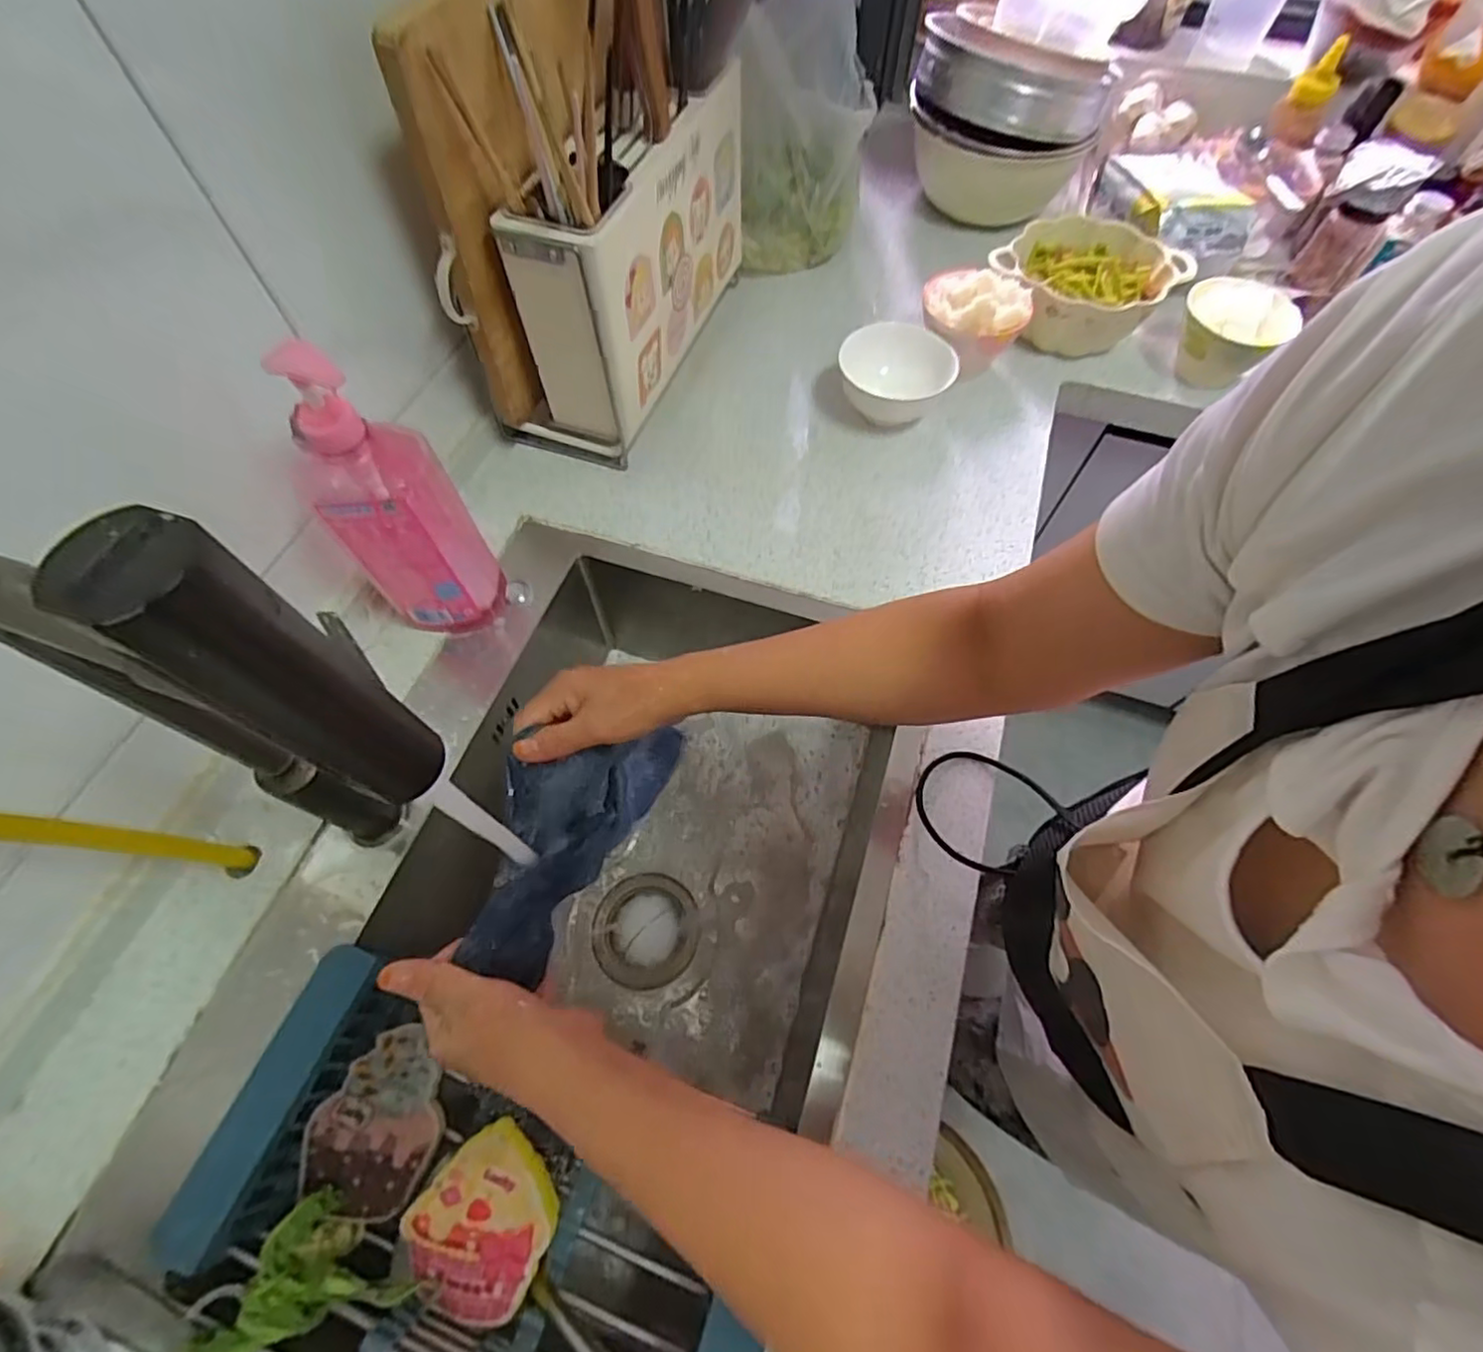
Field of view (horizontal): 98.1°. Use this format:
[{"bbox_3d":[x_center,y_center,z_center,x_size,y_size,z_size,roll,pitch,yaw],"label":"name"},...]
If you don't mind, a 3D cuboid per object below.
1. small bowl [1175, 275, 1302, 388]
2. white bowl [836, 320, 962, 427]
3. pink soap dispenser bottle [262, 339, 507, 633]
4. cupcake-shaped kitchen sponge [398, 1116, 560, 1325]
[{"bbox_3d":[0.572,-0.406,0.773,0.114,0.091,0.096,10,62,6],"label":"small bowl"},{"bbox_3d":[0.171,-0.330,0.728,0.121,0.073,0.121,0,62,0],"label":"white bowl"},{"bbox_3d":[-0.273,-0.131,0.513,0.093,0.268,0.066,-21,63,-11],"label":"pink soap dispenser bottle"},{"bbox_3d":[-0.174,0.375,0.439,0.095,0.026,0.099,44,84,2],"label":"cupcake-shaped kitchen sponge"}]

